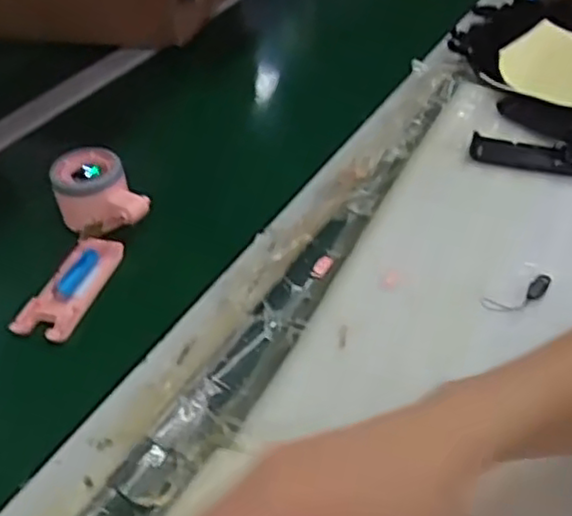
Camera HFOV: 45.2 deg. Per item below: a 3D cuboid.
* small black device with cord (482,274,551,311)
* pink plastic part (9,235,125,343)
[{"bbox_3d":[0.170,0.027,0.498,0.059,0.004,0.019,-18,45,-17],"label":"small black device with cord"},{"bbox_3d":[-0.161,0.022,0.519,0.041,0.016,0.102,9,43,12],"label":"pink plastic part"}]

